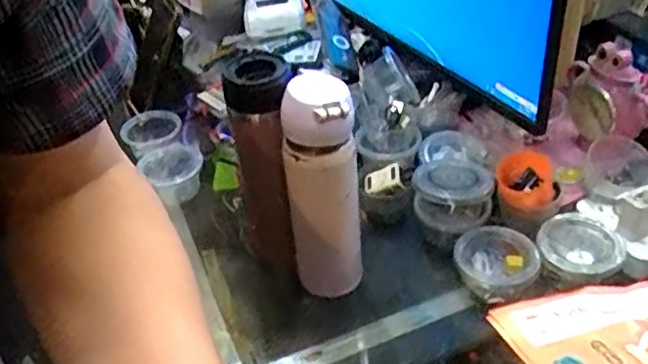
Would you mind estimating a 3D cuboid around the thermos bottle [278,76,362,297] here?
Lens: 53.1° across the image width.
[{"bbox_3d":[-0.002,0.013,0.603,0.066,0.216,0.066,-7,38,-1],"label":"thermos bottle"}]

